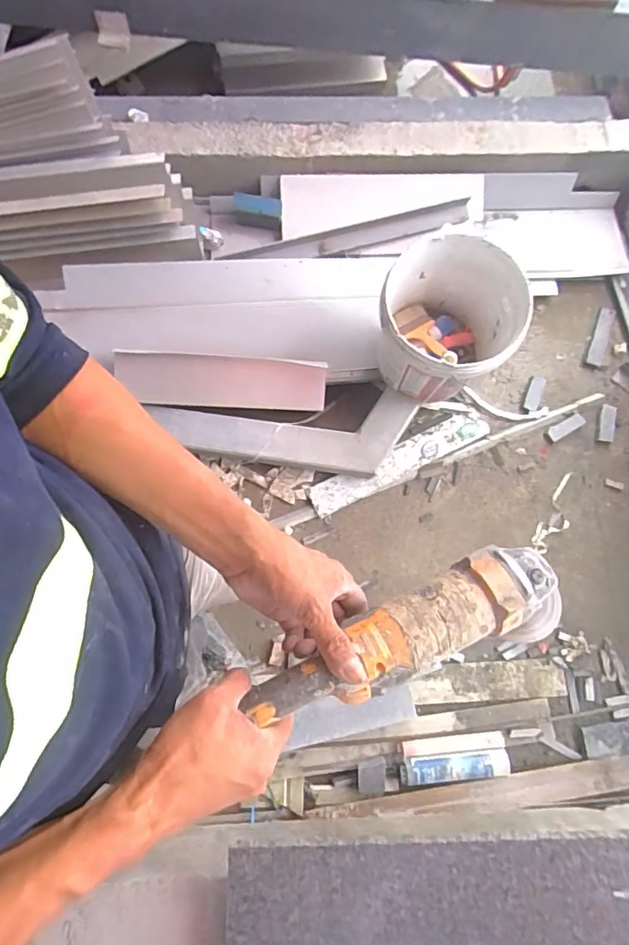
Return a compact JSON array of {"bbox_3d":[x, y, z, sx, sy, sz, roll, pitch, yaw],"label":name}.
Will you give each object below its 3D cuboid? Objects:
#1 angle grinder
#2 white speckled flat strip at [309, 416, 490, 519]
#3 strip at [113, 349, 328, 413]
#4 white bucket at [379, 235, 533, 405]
[{"bbox_3d":[0.097,0.140,0.454,0.315,0.068,0.097,-16,77,-20],"label":"angle grinder"},{"bbox_3d":[0.237,-0.030,1.430,0.537,0.026,0.094,-27,78,-8],"label":"white speckled flat strip"},{"bbox_3d":[-0.234,-0.233,1.348,0.528,0.010,0.136,1,106,-10],"label":"strip"},{"bbox_3d":[0.292,-0.317,1.217,0.276,0.327,0.284,0,76,-1],"label":"white bucket"}]

